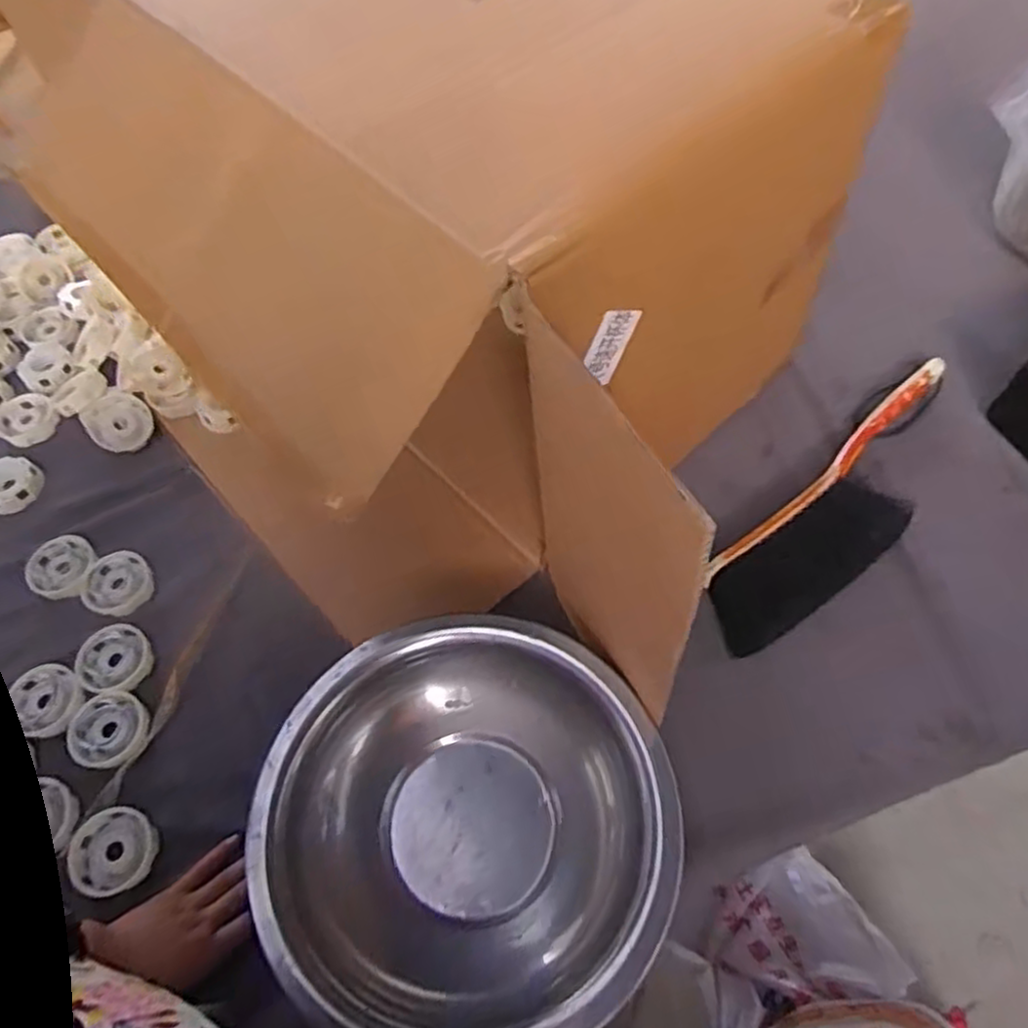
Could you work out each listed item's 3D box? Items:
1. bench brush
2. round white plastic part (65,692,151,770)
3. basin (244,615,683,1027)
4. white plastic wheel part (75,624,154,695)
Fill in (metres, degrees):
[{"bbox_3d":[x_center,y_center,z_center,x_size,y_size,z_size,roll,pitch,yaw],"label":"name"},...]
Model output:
[{"bbox_3d":[0.307,-0.016,0.647,0.360,0.044,0.090,-40,65,-17],"label":"bench brush"},{"bbox_3d":[-0.345,0.183,0.617,0.066,0.008,0.060,-2,60,3],"label":"round white plastic part"},{"bbox_3d":[-0.033,0.223,0.530,0.282,0.069,0.277,-2,60,3],"label":"basin"},{"bbox_3d":[-0.356,0.130,0.647,0.061,0.009,0.065,-25,62,-10],"label":"white plastic wheel part"}]

